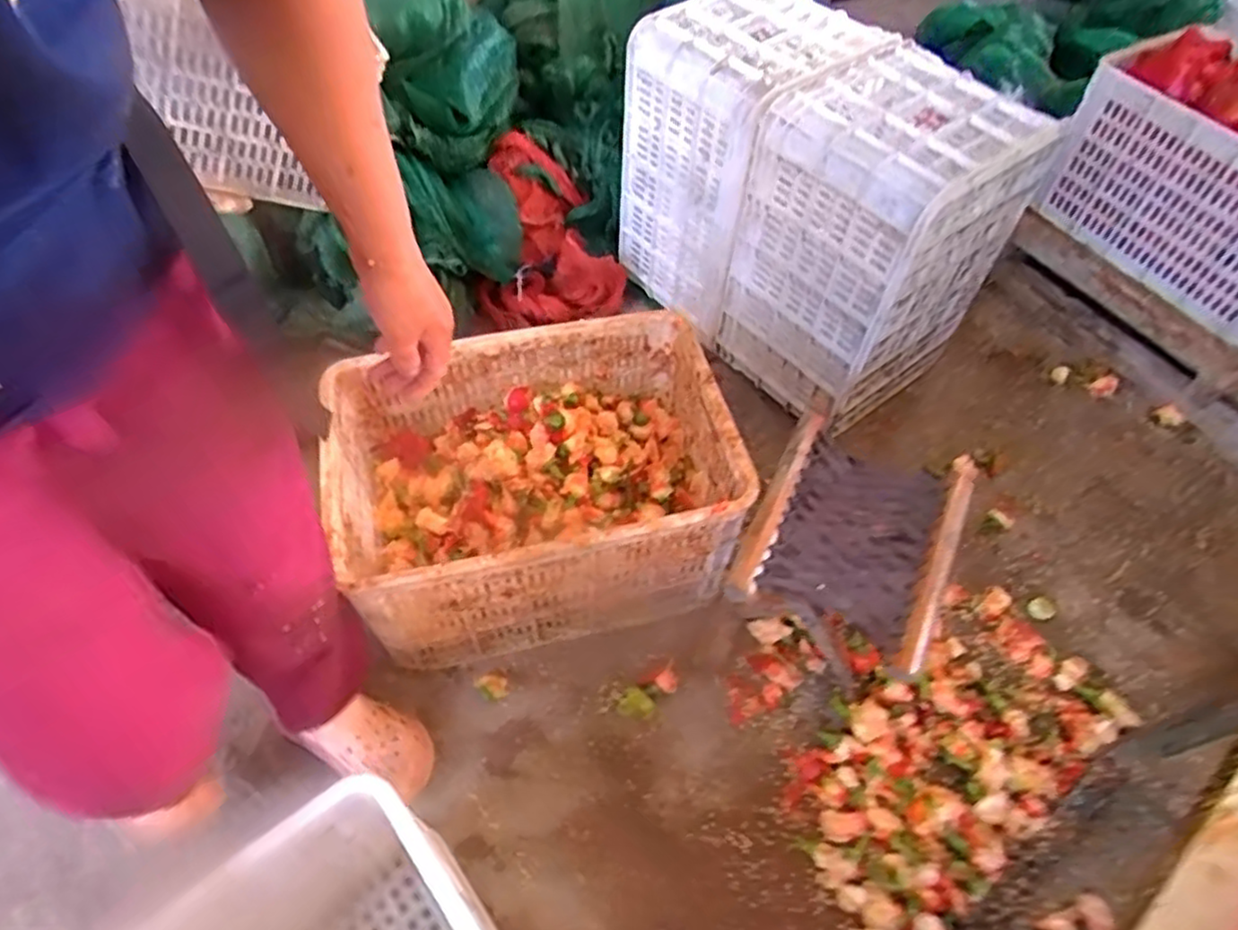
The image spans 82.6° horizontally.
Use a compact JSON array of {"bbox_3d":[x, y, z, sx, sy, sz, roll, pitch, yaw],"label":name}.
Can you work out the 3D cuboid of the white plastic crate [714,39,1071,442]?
[{"bbox_3d":[0.413,-0.355,1.199,0.337,0.502,0.344,-32,61,-18],"label":"white plastic crate"}]

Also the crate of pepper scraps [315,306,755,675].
[{"bbox_3d":[-0.116,0.037,1.059,0.526,0.296,0.367,-12,55,-8],"label":"crate of pepper scraps"}]

